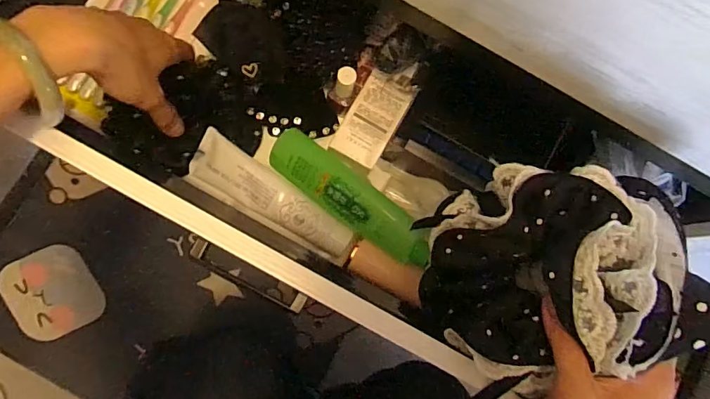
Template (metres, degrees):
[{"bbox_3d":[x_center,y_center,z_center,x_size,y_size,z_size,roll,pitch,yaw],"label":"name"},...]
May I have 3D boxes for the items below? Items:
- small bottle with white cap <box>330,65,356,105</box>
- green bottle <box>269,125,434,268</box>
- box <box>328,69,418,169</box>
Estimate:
[{"bbox_3d":[-0.011,-0.109,0.439,0.021,0.046,0.021,17,81,-3],"label":"small bottle with white cap"},{"bbox_3d":[-0.005,-0.001,0.434,0.179,0.030,0.045,38,80,14],"label":"green bottle"},{"bbox_3d":[0.018,-0.080,0.455,0.051,0.015,0.089,30,80,-1],"label":"box"}]

